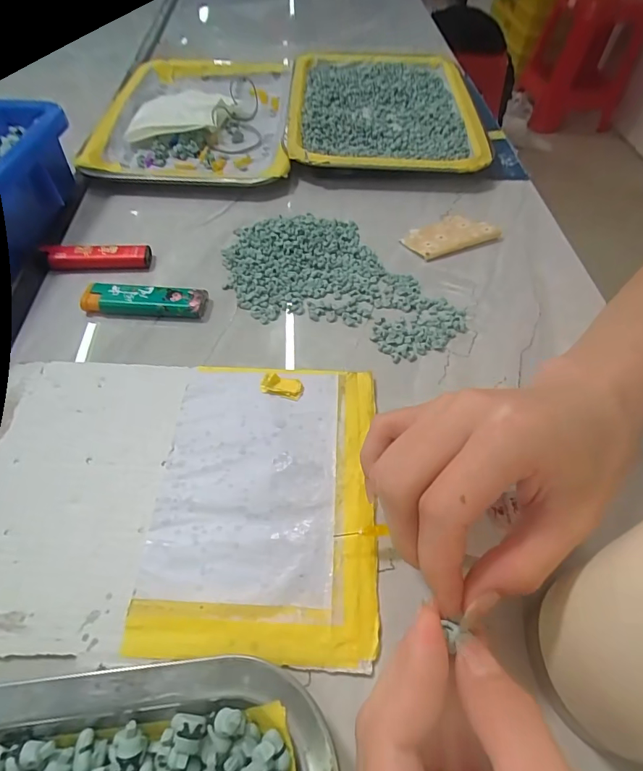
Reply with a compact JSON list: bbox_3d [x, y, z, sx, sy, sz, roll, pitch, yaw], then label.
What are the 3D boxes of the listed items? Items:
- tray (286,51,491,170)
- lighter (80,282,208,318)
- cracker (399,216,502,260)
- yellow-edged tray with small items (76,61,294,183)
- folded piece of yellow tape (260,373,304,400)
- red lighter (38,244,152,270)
[{"bbox_3d":[0.062,-0.295,0.468,0.185,0.025,0.271,2,54,-1],"label":"tray"},{"bbox_3d":[-0.120,-0.058,0.303,0.083,0.011,0.022,6,54,2],"label":"lighter"},{"bbox_3d":[0.103,-0.123,0.361,0.076,0.007,0.041,-21,57,-17],"label":"cracker"},{"bbox_3d":[-0.125,-0.287,0.471,0.184,0.022,0.284,2,54,-1],"label":"yellow-edged tray with small items"},{"bbox_3d":[-0.023,-0.001,0.259,0.024,0.008,0.012,10,54,5],"label":"folded piece of yellow tape"},{"bbox_3d":[-0.166,-0.097,0.328,0.075,0.008,0.018,0,54,-3],"label":"red lighter"}]

